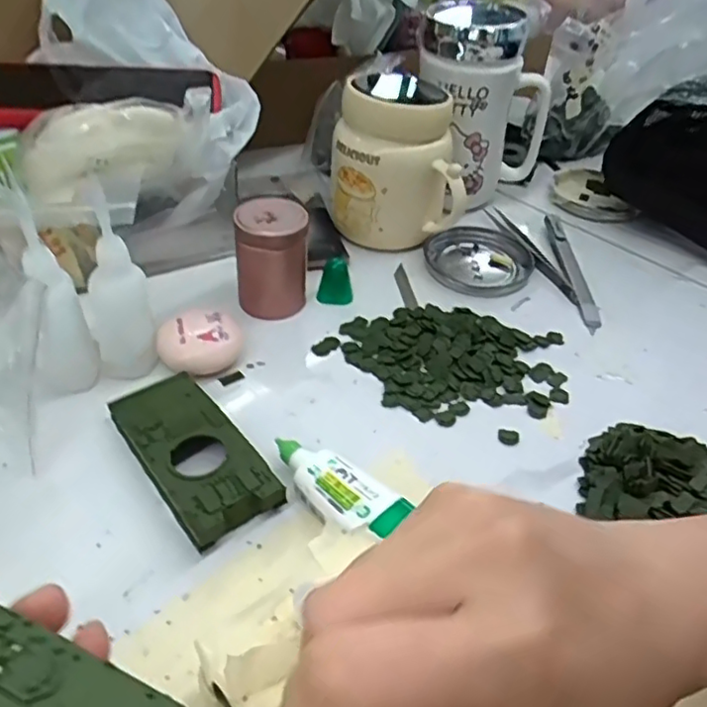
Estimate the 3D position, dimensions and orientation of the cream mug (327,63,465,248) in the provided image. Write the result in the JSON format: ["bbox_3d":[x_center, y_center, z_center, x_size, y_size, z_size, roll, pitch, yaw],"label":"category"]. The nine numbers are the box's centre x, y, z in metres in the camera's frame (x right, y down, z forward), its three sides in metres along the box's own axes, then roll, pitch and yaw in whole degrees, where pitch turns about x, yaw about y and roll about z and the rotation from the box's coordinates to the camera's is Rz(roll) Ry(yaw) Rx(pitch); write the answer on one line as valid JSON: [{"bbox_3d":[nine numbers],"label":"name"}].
[{"bbox_3d":[0.038,-0.143,0.469,0.096,0.112,0.091,12,42,7],"label":"cream mug"}]

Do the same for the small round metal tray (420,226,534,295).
[{"bbox_3d":[0.091,-0.069,0.476,0.077,0.010,0.080,3,42,-3],"label":"small round metal tray"}]

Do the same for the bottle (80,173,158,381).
[{"bbox_3d":[-0.130,-0.038,0.343,0.035,0.101,0.036,-12,45,-19],"label":"bottle"}]

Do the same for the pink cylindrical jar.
[{"bbox_3d":[-0.051,-0.061,0.402,0.043,0.065,0.035,0,42,-6],"label":"pink cylindrical jar"}]

